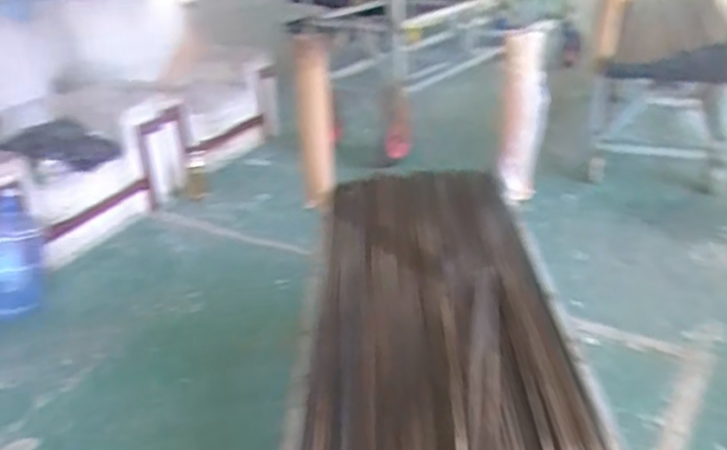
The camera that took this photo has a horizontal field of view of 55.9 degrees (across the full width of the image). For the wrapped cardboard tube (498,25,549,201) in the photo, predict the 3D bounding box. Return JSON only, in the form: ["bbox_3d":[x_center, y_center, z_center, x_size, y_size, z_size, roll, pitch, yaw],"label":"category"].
[{"bbox_3d":[0.431,-0.280,1.860,0.113,0.466,0.113,3,27,12],"label":"wrapped cardboard tube"}]

